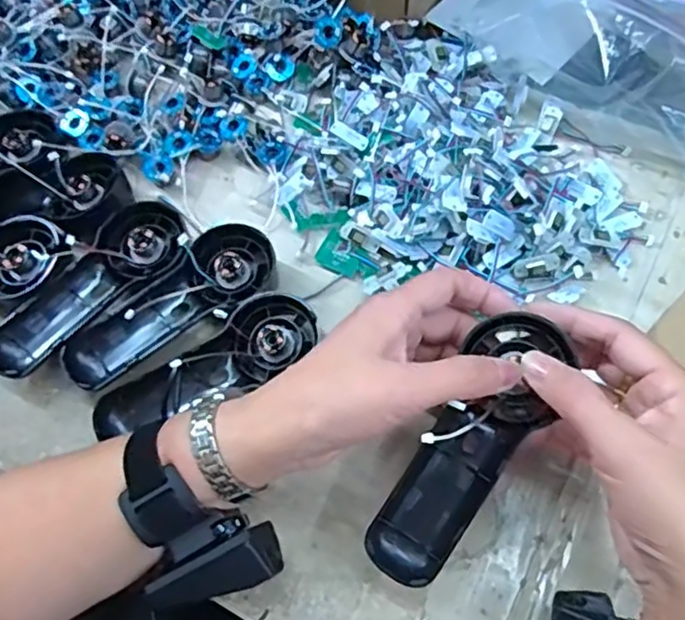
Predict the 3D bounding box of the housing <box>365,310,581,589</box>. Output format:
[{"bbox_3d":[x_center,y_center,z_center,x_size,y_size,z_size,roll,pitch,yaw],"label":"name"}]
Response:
[{"bbox_3d":[0.065,0.072,0.344,0.050,0.037,0.147,31,84,17],"label":"housing"}]

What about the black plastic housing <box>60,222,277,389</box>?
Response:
[{"bbox_3d":[-0.112,-0.001,0.437,0.149,0.027,0.054,-37,67,-16],"label":"black plastic housing"}]

